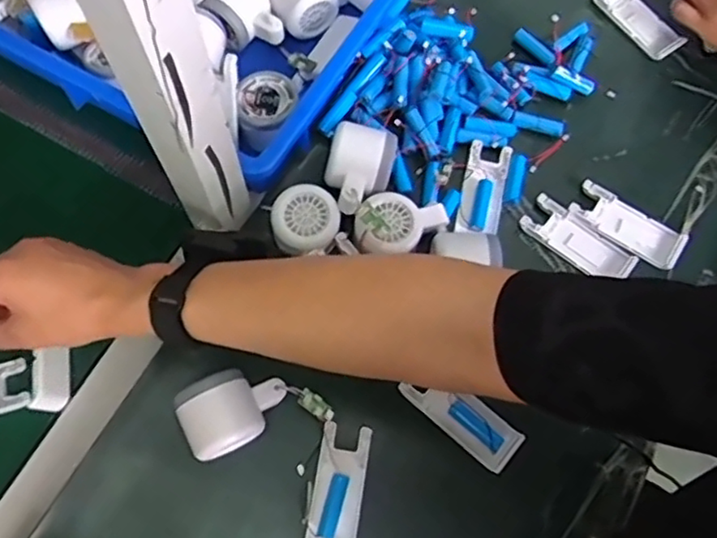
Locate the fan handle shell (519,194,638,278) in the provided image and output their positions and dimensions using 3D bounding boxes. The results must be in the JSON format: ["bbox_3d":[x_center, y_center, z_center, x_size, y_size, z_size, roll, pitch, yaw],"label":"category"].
[{"bbox_3d":[0.202,-0.026,0.581,0.104,0.010,0.040,34,73,9],"label":"fan handle shell"}]

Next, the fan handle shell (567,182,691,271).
[{"bbox_3d":[0.249,-0.040,0.587,0.105,0.010,0.043,33,73,9],"label":"fan handle shell"}]

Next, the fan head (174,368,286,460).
[{"bbox_3d":[-0.097,0.108,0.496,0.080,0.034,0.057,-26,74,-11],"label":"fan head"}]

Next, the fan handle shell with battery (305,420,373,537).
[{"bbox_3d":[-0.016,0.178,0.503,0.040,0.013,0.103,9,71,0],"label":"fan handle shell with battery"}]

